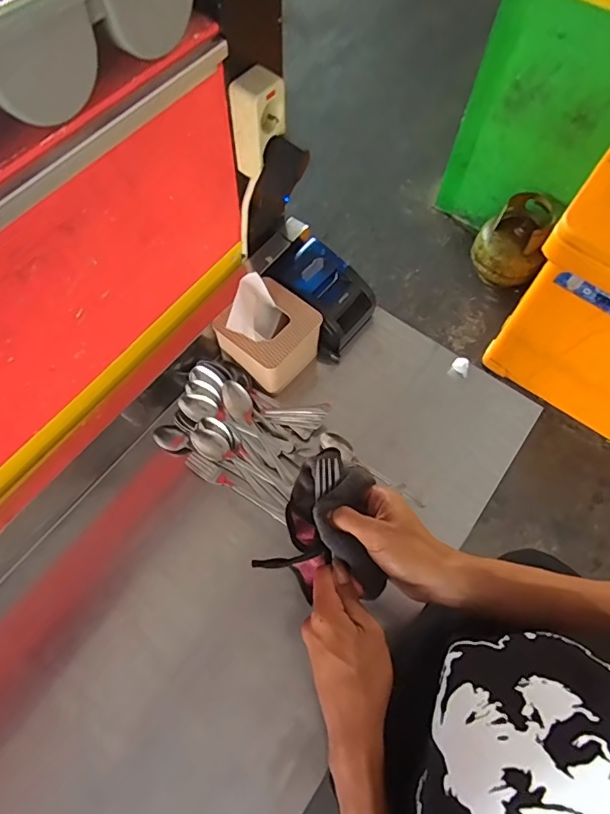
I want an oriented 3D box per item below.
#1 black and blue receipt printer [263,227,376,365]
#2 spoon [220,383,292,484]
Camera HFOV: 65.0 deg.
[{"bbox_3d":[0.020,-0.184,0.796,0.170,0.094,0.122,36,69,13],"label":"black and blue receipt printer"},{"bbox_3d":[-0.069,0.038,0.715,0.036,0.022,0.175,-34,84,-16],"label":"spoon"}]

